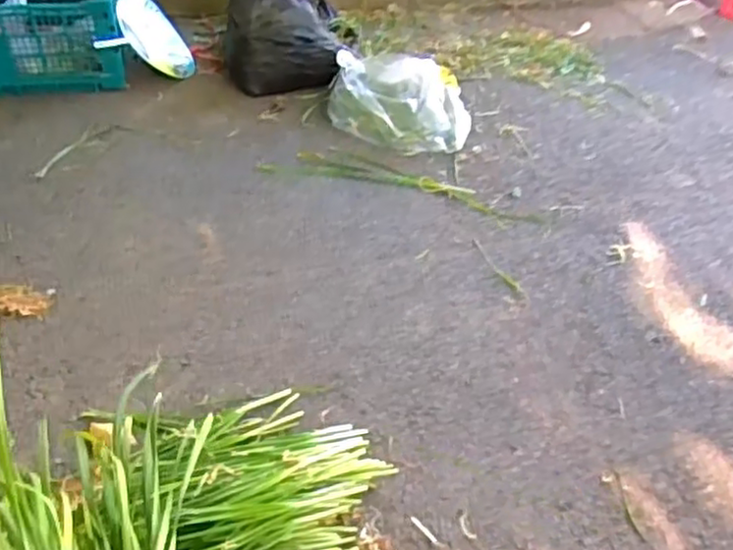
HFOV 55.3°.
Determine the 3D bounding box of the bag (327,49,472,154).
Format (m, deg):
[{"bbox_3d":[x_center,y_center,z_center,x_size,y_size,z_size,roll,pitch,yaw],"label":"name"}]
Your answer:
[{"bbox_3d":[0.075,-0.393,1.540,0.299,0.123,0.254,-1,43,-6],"label":"bag"}]

